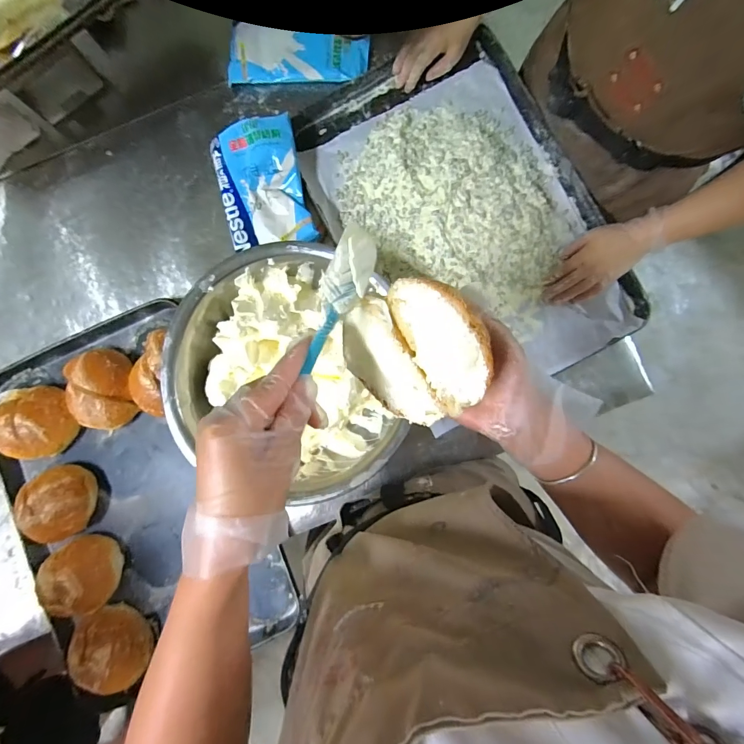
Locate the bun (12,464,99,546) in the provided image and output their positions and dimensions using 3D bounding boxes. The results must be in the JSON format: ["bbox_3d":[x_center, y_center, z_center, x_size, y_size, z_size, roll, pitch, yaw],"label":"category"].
[{"bbox_3d":[-0.540,0.226,0.613,0.107,0.061,0.122,-2,85,3],"label":"bun"}]

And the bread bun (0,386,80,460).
[{"bbox_3d":[-0.586,0.087,0.621,0.137,0.055,0.125,-9,85,2],"label":"bread bun"}]

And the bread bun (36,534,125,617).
[{"bbox_3d":[-0.485,0.342,0.602,0.115,0.060,0.114,0,85,3],"label":"bread bun"}]

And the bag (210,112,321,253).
[{"bbox_3d":[-0.185,-0.308,0.597,0.143,0.051,0.202,-13,85,2],"label":"bag"}]

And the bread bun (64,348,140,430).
[{"bbox_3d":[-0.465,0.031,0.618,0.102,0.060,0.138,-7,85,2],"label":"bread bun"}]

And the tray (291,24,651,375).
[{"bbox_3d":[0.150,-0.258,0.605,0.396,0.044,0.596,-29,87,0],"label":"tray"}]

